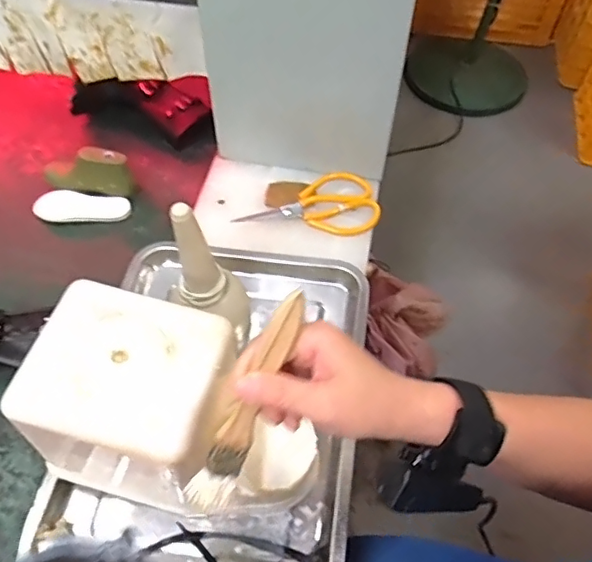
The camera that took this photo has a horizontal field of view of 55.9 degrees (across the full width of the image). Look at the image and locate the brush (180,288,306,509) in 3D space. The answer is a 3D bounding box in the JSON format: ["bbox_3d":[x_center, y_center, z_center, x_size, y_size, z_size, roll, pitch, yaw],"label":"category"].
[{"bbox_3d":[-0.027,0.071,0.329,0.022,0.015,0.139,27,98,16],"label":"brush"}]

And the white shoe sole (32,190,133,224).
[{"bbox_3d":[-0.307,-0.104,0.805,0.137,0.012,0.052,4,56,2],"label":"white shoe sole"}]

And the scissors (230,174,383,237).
[{"bbox_3d":[0.017,-0.096,0.740,0.190,0.019,0.098,-11,57,-9],"label":"scissors"}]

